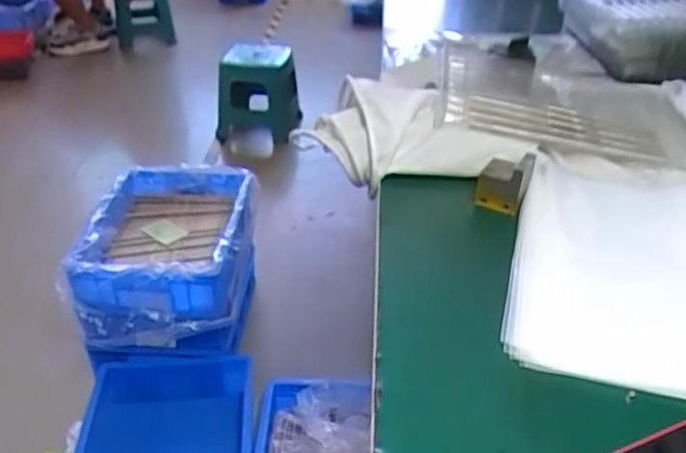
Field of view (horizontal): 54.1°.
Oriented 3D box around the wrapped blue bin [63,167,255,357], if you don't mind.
[{"bbox_3d":[-0.351,0.082,1.420,0.323,0.257,0.376,3,33,3],"label":"wrapped blue bin"}]

